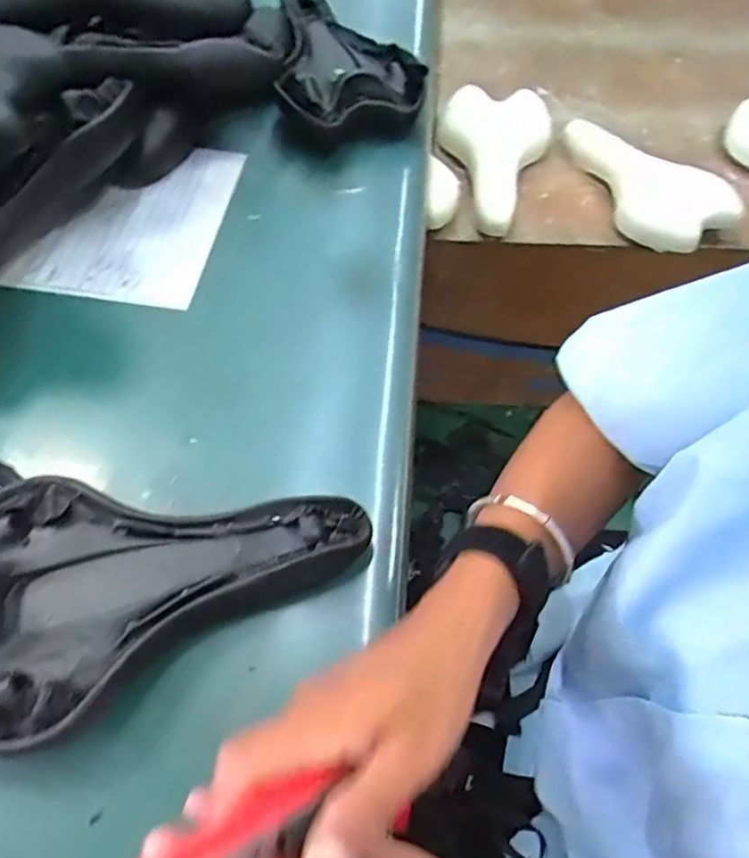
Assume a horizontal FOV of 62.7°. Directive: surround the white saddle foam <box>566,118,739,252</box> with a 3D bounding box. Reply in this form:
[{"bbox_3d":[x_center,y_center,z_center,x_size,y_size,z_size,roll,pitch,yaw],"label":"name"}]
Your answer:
[{"bbox_3d":[0.355,-0.339,0.858,0.283,0.058,0.138,41,66,19],"label":"white saddle foam"}]

